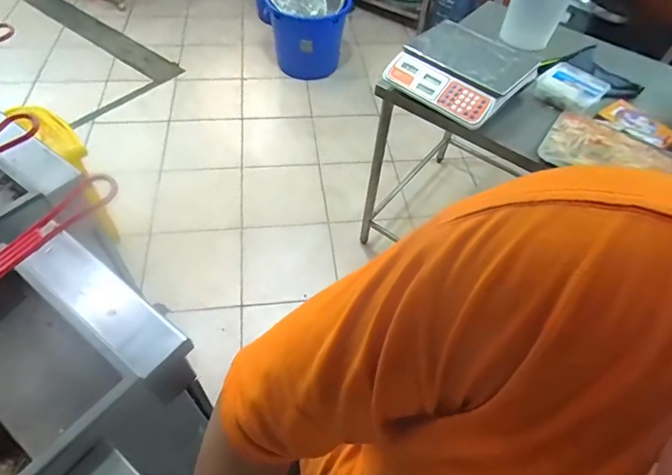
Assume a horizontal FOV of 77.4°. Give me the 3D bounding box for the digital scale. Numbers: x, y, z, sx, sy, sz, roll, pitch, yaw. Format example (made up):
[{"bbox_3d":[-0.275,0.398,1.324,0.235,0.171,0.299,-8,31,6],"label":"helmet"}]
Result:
[{"bbox_3d":[0.369,-0.498,1.207,0.333,0.104,0.356,33,58,19],"label":"digital scale"}]

